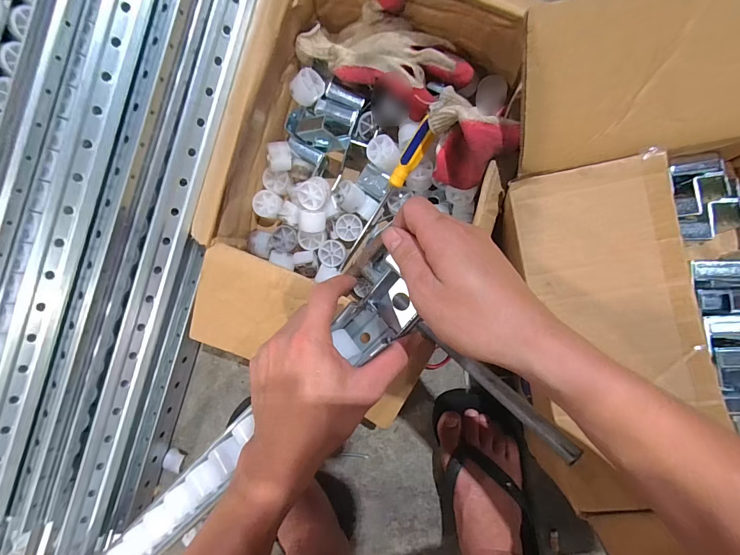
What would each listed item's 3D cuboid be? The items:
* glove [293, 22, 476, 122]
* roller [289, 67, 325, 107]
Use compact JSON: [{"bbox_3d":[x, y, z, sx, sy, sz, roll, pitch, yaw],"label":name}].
[{"bbox_3d":[0.016,-0.256,0.429,0.200,0.043,0.088,28,92,4],"label":"glove"},{"bbox_3d":[-0.074,-0.225,0.444,0.028,0.026,0.040,34,93,3],"label":"roller"}]

